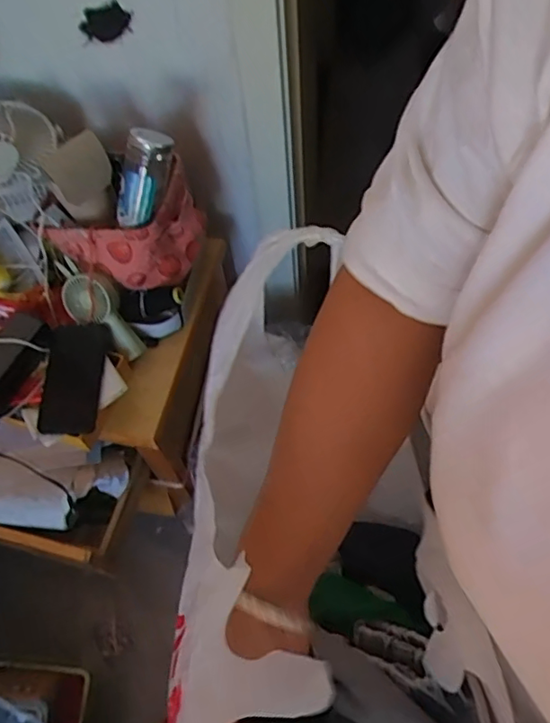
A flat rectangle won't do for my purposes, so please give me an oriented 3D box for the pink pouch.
[{"bbox_3d":[-0.198,-0.192,0.828,0.216,0.138,0.116,-33,62,-15],"label":"pink pouch"}]

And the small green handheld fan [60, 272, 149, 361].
[{"bbox_3d":[-0.245,-0.066,0.828,0.069,0.042,0.145,-44,102,-20],"label":"small green handheld fan"}]

